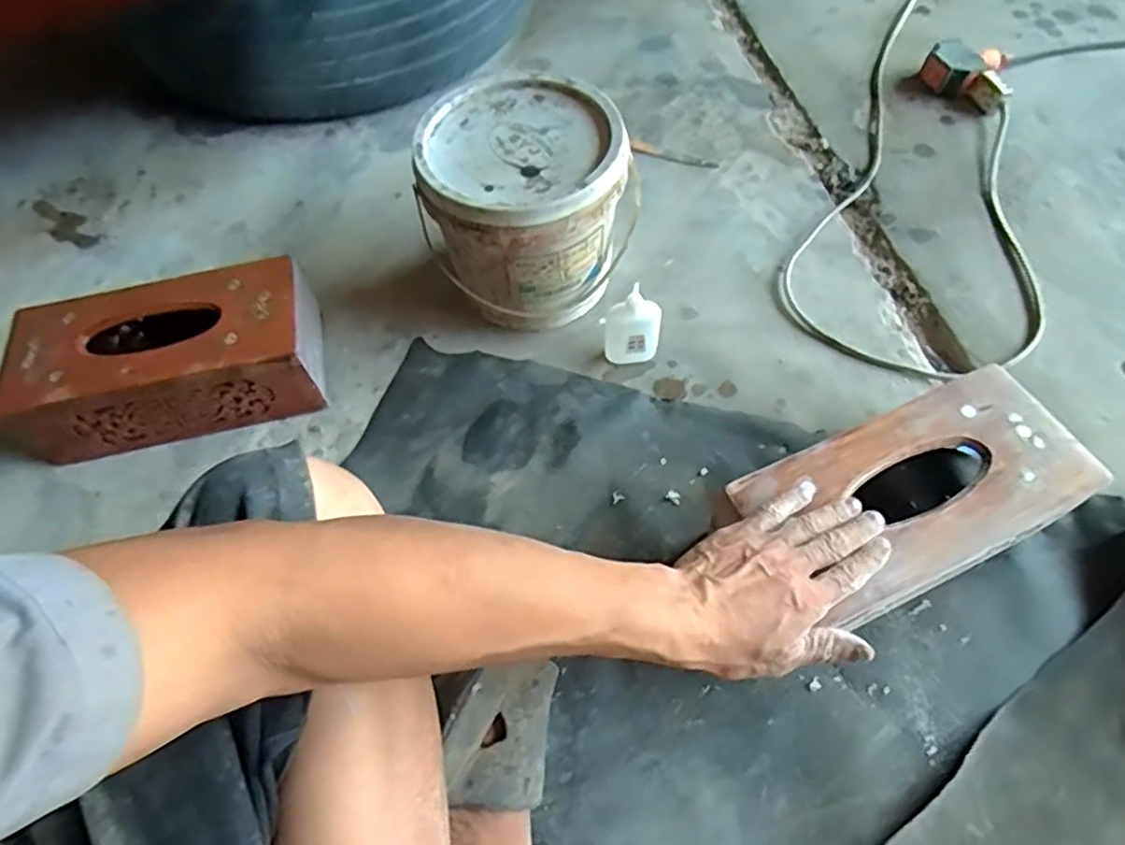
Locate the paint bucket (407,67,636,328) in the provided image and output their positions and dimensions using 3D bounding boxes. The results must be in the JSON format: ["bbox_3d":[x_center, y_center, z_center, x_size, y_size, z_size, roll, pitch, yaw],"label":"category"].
[{"bbox_3d":[-0.035,-0.206,0.669,0.187,0.180,0.174,-1,60,1],"label":"paint bucket"}]

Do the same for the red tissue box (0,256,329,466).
[{"bbox_3d":[-0.378,-0.060,0.648,0.281,0.100,0.125,-12,61,-5],"label":"red tissue box"}]

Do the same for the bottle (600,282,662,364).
[{"bbox_3d":[0.067,-0.096,0.654,0.053,0.084,0.040,2,60,3],"label":"bottle"}]

